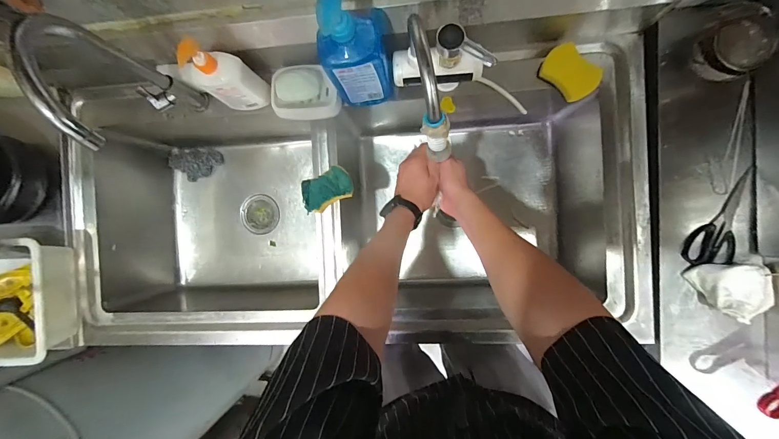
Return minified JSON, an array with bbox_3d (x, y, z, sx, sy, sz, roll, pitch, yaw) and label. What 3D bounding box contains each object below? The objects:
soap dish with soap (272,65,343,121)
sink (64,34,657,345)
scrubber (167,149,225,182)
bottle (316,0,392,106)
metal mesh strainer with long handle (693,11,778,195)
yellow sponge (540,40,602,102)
[{"bbox_3d":[-0.160,-0.241,0.641,0.127,0.034,0.090,-1,91,5],"label":"soap dish with soap"},{"bbox_3d":[-0.096,-0.030,0.809,1.165,0.304,0.557,-1,91,5],"label":"sink"},{"bbox_3d":[-0.554,-0.160,0.954,0.141,0.032,0.089,-3,91,5],"label":"scrubber"},{"bbox_3d":[-0.052,-0.256,0.531,0.103,0.246,0.072,-9,91,6],"label":"bottle"},{"bbox_3d":[0.547,-0.188,0.547,0.097,0.071,0.278,3,92,5],"label":"metal mesh strainer with long handle"},{"bbox_3d":[0.325,-0.263,0.598,0.070,0.025,0.097,-43,87,5],"label":"yellow sponge"}]

